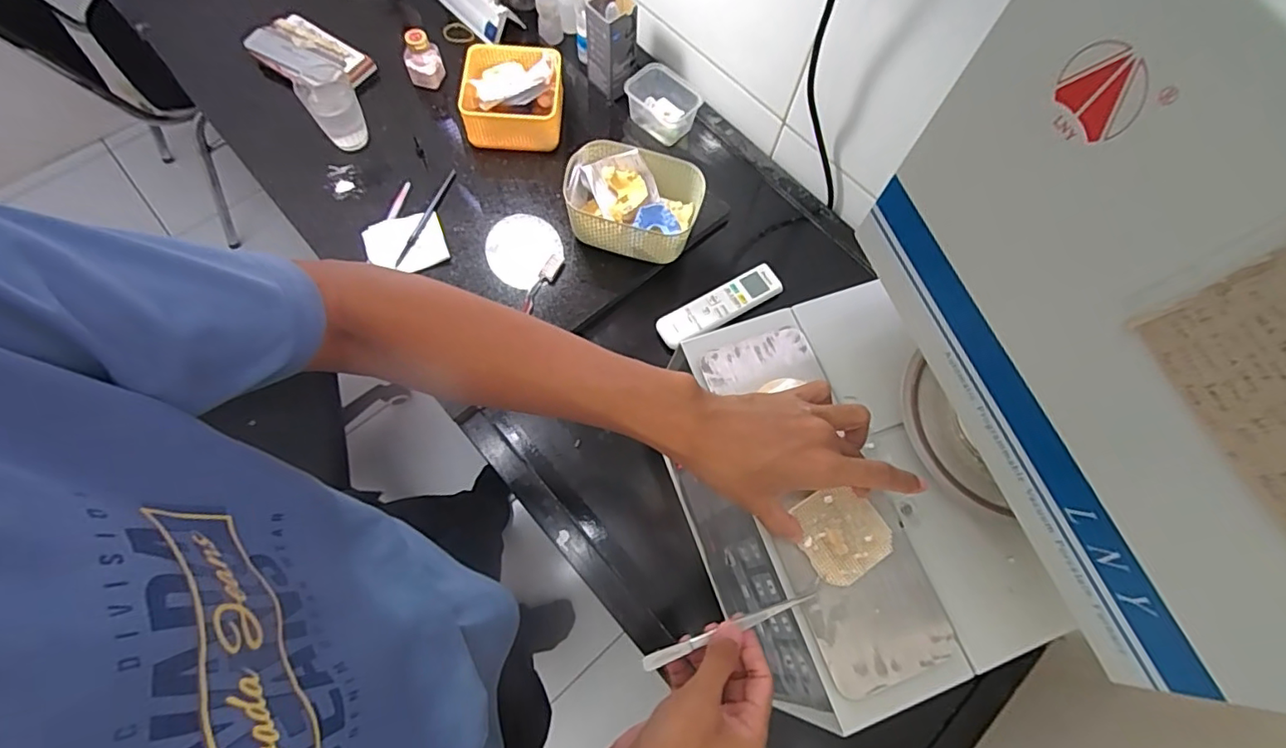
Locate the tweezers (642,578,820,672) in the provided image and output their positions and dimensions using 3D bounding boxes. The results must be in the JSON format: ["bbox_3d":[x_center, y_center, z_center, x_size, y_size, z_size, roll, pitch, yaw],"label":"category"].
[{"bbox_3d":[0.067,0.179,0.403,0.141,0.013,0.011,-17,71,-13],"label":"tweezers"}]

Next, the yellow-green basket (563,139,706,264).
[{"bbox_3d":[-0.012,-0.223,0.748,0.172,0.080,0.121,14,69,3],"label":"yellow-green basket"}]

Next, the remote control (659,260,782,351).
[{"bbox_3d":[0.103,-0.090,0.758,0.177,0.023,0.048,-27,73,-13],"label":"remote control"}]

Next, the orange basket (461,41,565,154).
[{"bbox_3d":[-0.187,-0.406,0.813,0.139,0.065,0.136,1,69,-3],"label":"orange basket"}]

